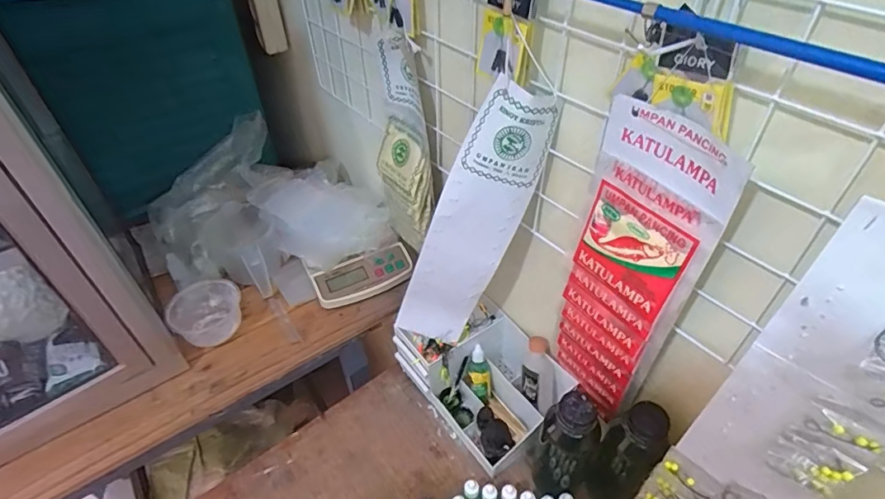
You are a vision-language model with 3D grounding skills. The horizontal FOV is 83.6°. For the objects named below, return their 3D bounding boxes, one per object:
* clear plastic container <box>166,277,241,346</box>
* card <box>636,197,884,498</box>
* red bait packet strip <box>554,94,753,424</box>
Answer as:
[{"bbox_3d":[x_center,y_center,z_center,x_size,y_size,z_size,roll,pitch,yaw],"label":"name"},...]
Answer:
[{"bbox_3d":[-0.344,0.095,0.726,0.099,0.056,0.078,-26,49,-24],"label":"clear plastic container"},{"bbox_3d":[0.259,0.141,0.378,0.106,0.386,0.038,25,50,25],"label":"card"},{"bbox_3d":[0.172,0.047,0.482,0.023,0.364,0.111,-26,49,-24],"label":"red bait packet strip"}]

